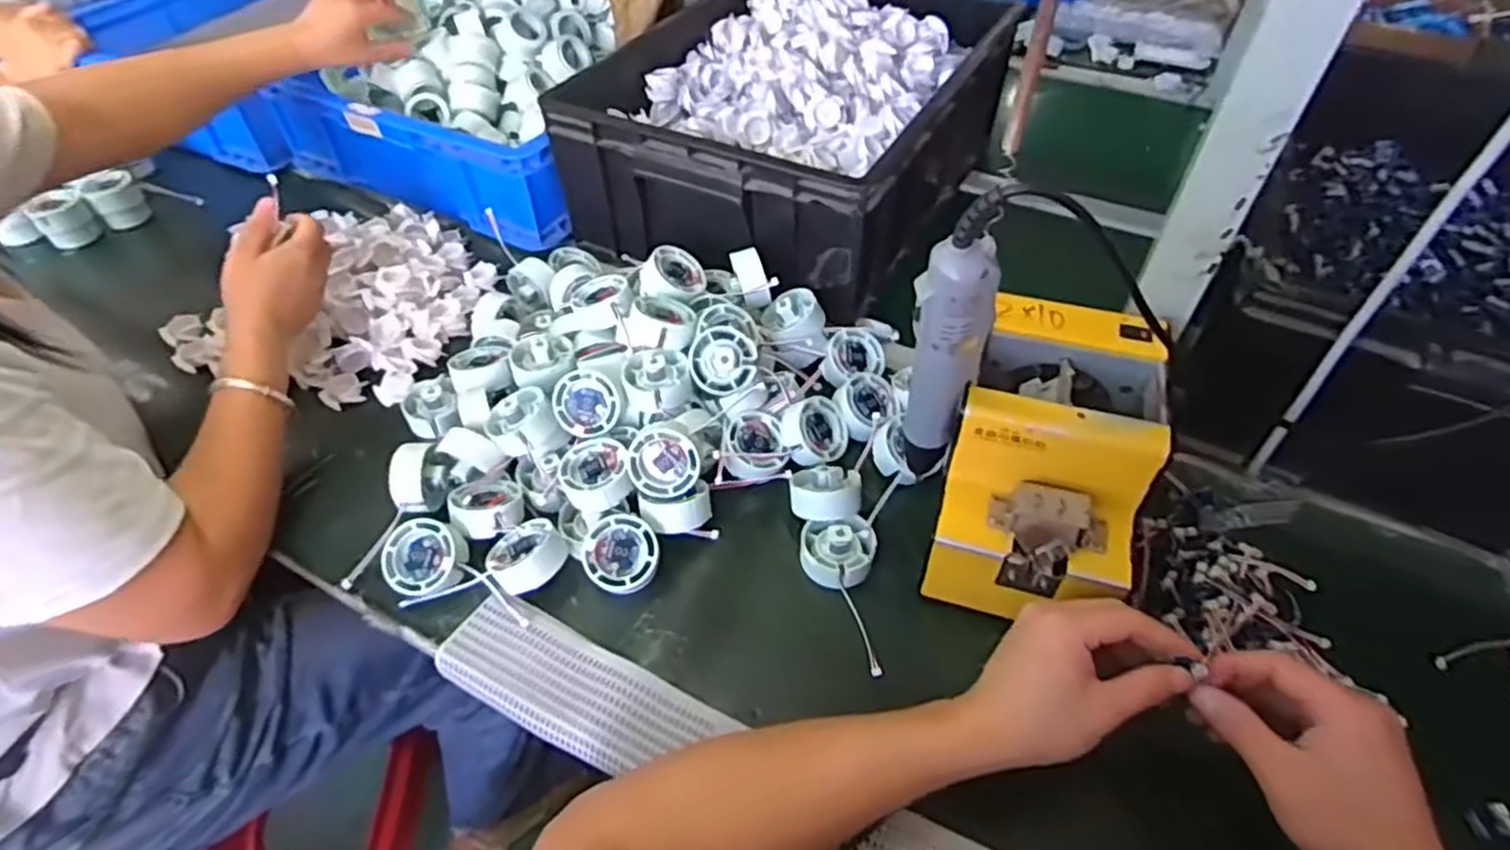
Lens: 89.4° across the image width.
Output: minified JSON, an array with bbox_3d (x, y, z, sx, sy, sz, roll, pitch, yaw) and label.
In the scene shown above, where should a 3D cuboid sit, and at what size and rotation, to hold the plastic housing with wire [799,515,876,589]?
[{"bbox_3d":[0.062,0.091,0.562,0.055,0.022,0.051,-4,49,-2],"label":"plastic housing with wire"}]

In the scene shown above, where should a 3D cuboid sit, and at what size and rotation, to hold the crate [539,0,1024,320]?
[{"bbox_3d":[0.043,-0.357,0.856,0.370,0.140,0.473,24,53,21],"label":"crate"}]

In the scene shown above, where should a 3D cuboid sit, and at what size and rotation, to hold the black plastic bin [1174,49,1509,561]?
[{"bbox_3d":[0.633,-0.150,0.674,0.390,0.180,0.576,24,53,21],"label":"black plastic bin"}]

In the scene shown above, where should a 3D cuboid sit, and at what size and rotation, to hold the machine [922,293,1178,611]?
[{"bbox_3d":[0.201,0.026,0.533,0.123,0.141,0.179,16,51,15],"label":"machine"}]

